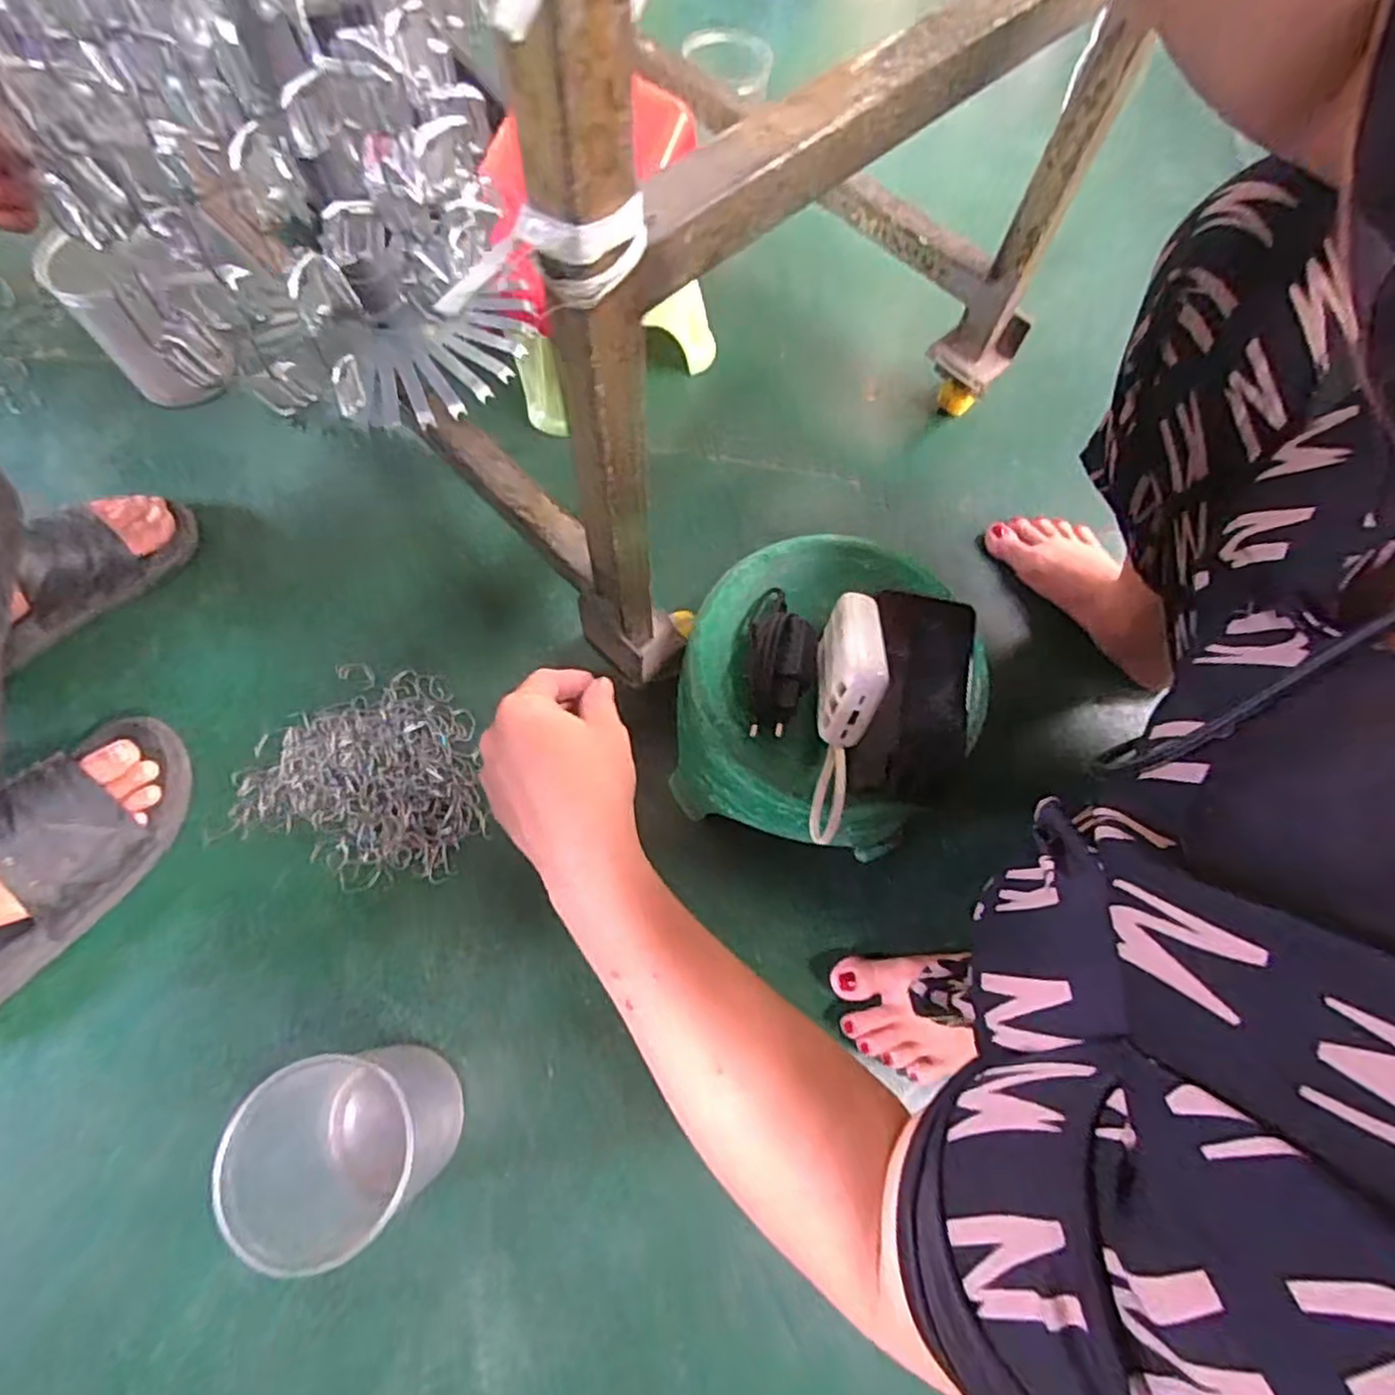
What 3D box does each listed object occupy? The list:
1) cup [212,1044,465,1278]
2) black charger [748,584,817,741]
[{"bbox_3d":[-0.217,0.278,0.447,0.089,0.144,0.103,-37,75,-14],"label":"cup"},{"bbox_3d":[0.055,-0.027,0.465,0.043,0.032,0.107,5,68,-1],"label":"black charger"}]

